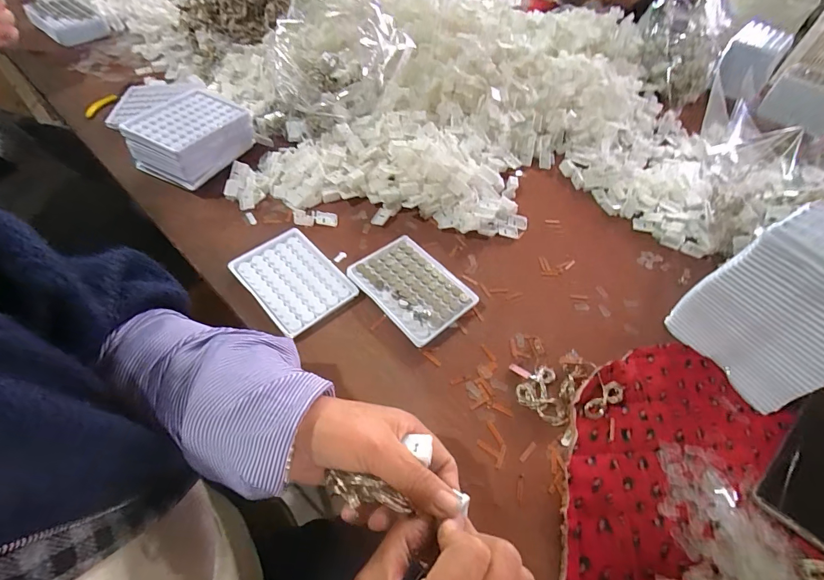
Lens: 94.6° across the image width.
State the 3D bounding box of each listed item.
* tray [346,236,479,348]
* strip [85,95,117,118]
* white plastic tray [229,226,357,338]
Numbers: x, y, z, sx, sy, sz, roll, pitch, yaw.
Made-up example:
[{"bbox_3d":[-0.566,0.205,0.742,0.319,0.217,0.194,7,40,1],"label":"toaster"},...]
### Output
[{"bbox_3d":[0.000,-0.003,0.446,0.094,0.021,0.128,-35,63,-27],"label":"tray"},{"bbox_3d":[-0.502,-0.299,0.611,0.012,0.013,0.056,30,70,17],"label":"strip"},{"bbox_3d":[-0.137,-0.012,0.440,0.093,0.012,0.129,-35,63,-27],"label":"white plastic tray"}]

